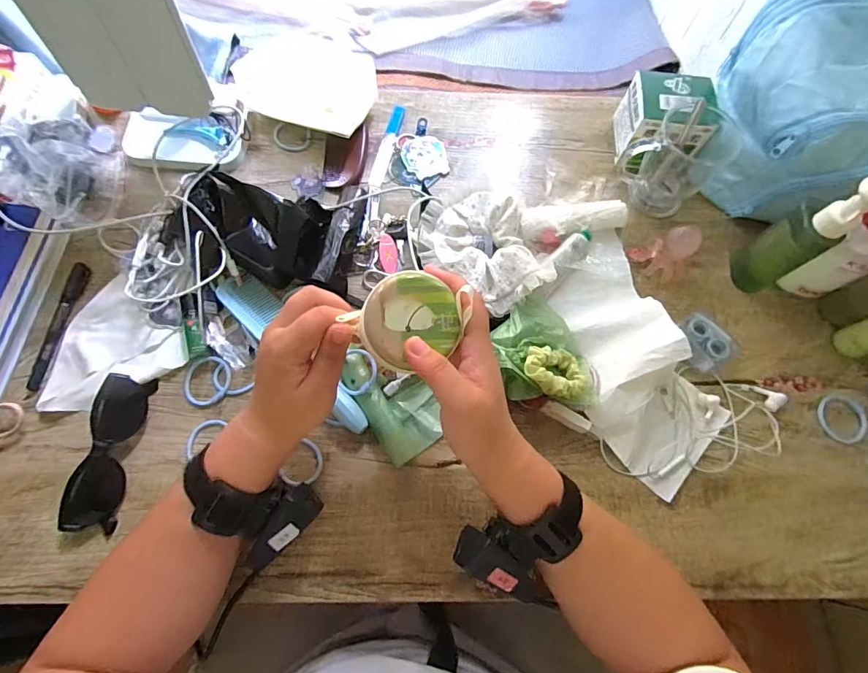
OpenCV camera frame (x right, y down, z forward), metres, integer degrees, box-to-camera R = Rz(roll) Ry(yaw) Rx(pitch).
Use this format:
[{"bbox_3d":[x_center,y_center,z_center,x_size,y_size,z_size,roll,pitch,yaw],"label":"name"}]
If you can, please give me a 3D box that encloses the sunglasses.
[{"bbox_3d":[-0.304,0.108,0.409,0.039,0.032,0.139,8,70,1],"label":"sunglasses"}]

